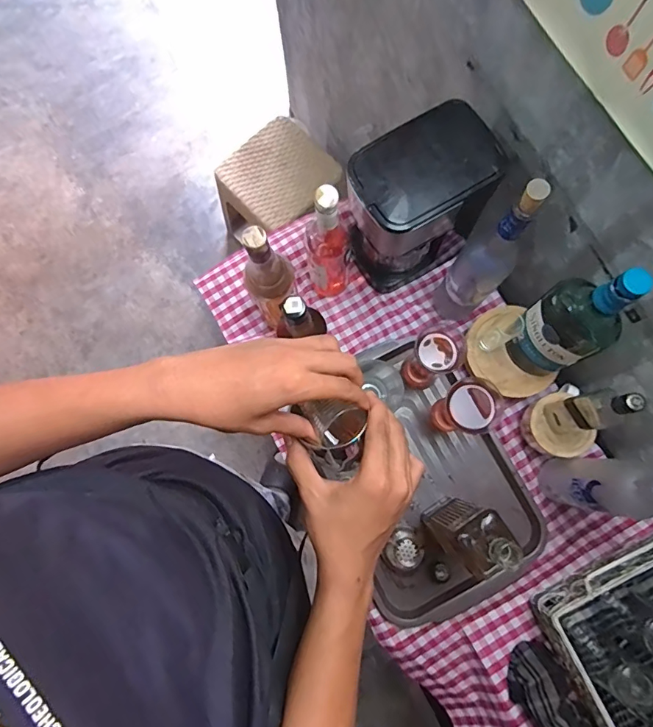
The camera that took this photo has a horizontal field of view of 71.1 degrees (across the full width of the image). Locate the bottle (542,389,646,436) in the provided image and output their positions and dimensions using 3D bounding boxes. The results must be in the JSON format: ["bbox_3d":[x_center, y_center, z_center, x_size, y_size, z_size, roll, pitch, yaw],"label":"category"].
[{"bbox_3d":[0.366,0.067,0.626,0.041,0.191,0.052,-12,79,-7],"label":"bottle"}]

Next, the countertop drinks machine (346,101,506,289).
[{"bbox_3d":[0.135,-0.240,0.735,0.188,0.280,0.135,-22,79,-3],"label":"countertop drinks machine"}]

